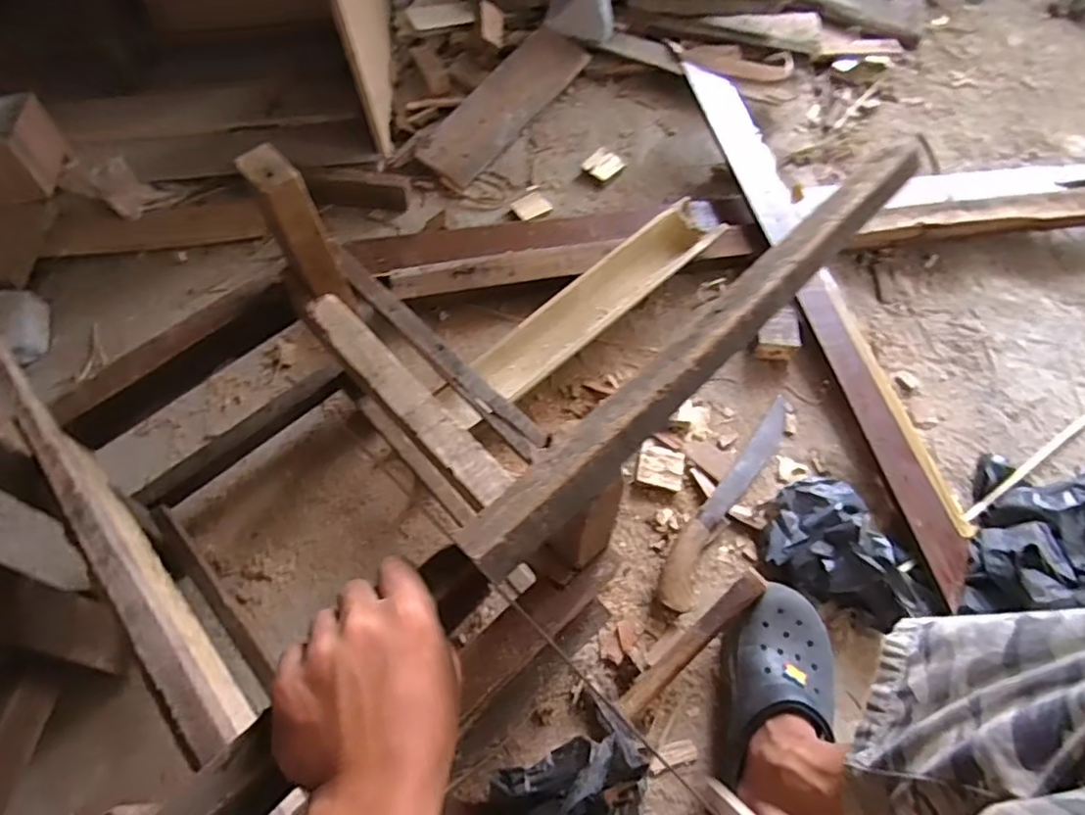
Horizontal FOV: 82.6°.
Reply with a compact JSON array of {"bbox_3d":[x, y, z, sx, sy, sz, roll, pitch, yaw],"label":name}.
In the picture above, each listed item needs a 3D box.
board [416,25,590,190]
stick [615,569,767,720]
[{"bbox_3d":[-0.073,-0.602,1.196,0.129,0.021,0.430,31,69,14],"label":"board"},{"bbox_3d":[0.173,0.273,0.713,0.221,0.028,0.026,-44,71,-1],"label":"stick"}]

